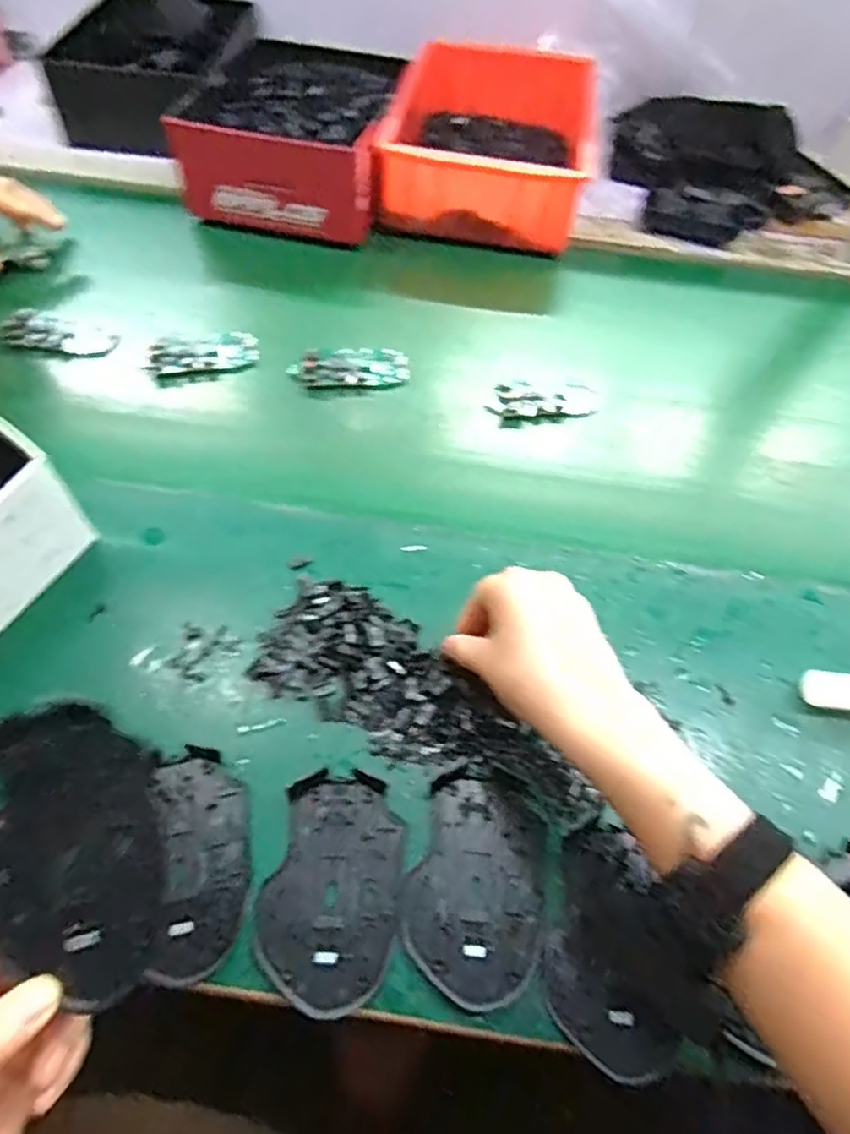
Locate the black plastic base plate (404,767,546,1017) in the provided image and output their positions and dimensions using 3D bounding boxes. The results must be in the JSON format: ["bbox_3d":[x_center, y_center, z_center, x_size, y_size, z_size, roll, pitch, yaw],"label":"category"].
[{"bbox_3d":[0.031,0.172,0.360,0.073,0.004,0.111,15,59,6],"label":"black plastic base plate"}]

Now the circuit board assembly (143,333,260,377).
[{"bbox_3d":[-0.194,-0.186,0.574,0.093,0.018,0.031,-14,61,-11],"label":"circuit board assembly"}]

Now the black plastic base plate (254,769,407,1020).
[{"bbox_3d":[-0.049,0.172,0.355,0.072,0.008,0.113,8,59,2],"label":"black plastic base plate"}]

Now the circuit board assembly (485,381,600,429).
[{"bbox_3d":[0.103,-0.145,0.570,0.096,0.019,0.042,-4,59,-5],"label":"circuit board assembly"}]

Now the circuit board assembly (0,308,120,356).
[{"bbox_3d":[-0.320,-0.207,0.577,0.093,0.016,0.041,8,59,2],"label":"circuit board assembly"}]

